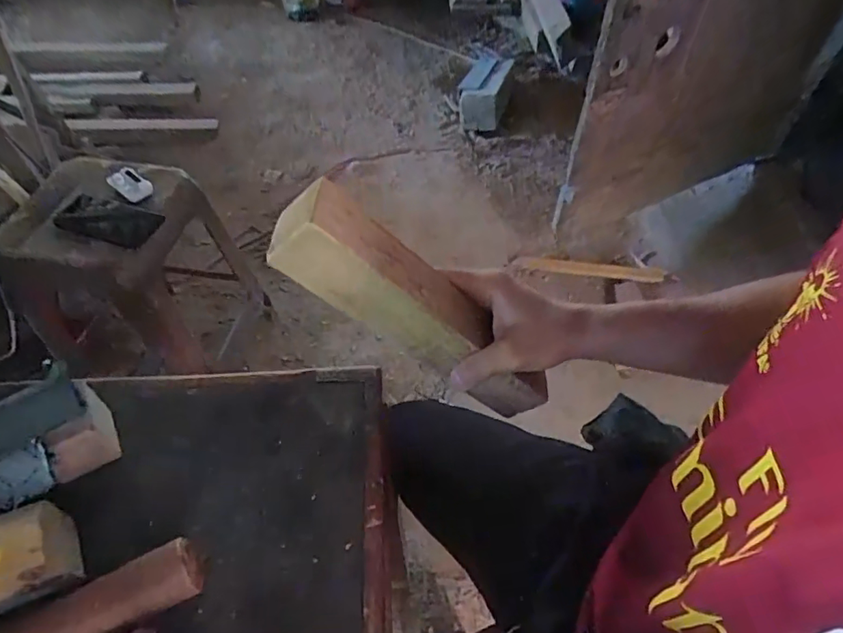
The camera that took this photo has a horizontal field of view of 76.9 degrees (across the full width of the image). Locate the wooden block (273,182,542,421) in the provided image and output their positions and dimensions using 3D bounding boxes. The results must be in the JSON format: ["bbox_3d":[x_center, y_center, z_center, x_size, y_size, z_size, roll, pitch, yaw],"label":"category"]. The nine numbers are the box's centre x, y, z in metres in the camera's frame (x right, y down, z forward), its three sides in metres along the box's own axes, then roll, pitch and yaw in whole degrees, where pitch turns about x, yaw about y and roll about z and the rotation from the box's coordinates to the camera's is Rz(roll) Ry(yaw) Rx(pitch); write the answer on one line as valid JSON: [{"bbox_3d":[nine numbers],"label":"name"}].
[{"bbox_3d":[-0.001,-0.002,0.377,0.049,0.250,0.052,-24,41,39],"label":"wooden block"}]

